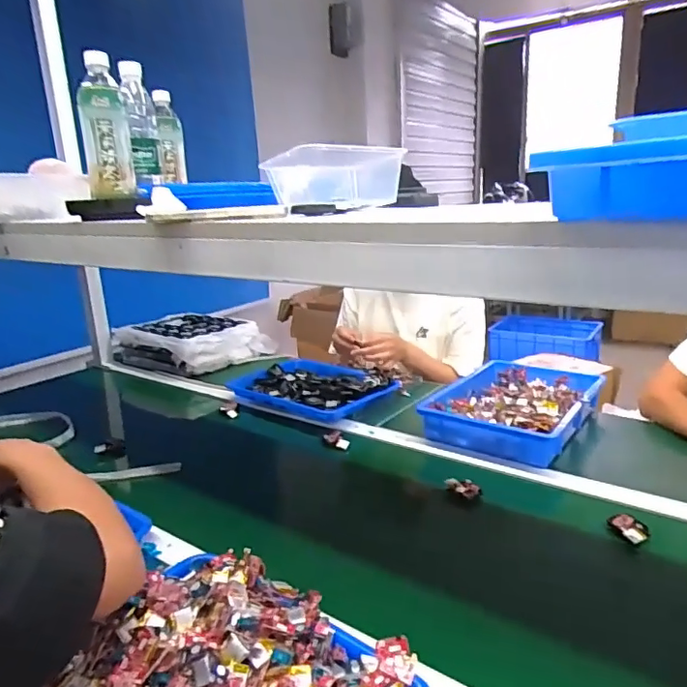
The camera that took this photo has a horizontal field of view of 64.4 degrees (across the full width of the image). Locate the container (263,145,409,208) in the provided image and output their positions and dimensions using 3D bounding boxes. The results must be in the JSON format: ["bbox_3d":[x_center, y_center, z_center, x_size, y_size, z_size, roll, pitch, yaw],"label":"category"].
[{"bbox_3d":[-0.007,-0.206,0.677,0.161,0.066,0.093,-18,21,-41],"label":"container"}]

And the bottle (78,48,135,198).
[{"bbox_3d":[-0.338,-0.303,0.771,0.063,0.184,0.066,-10,17,-21],"label":"bottle"}]

